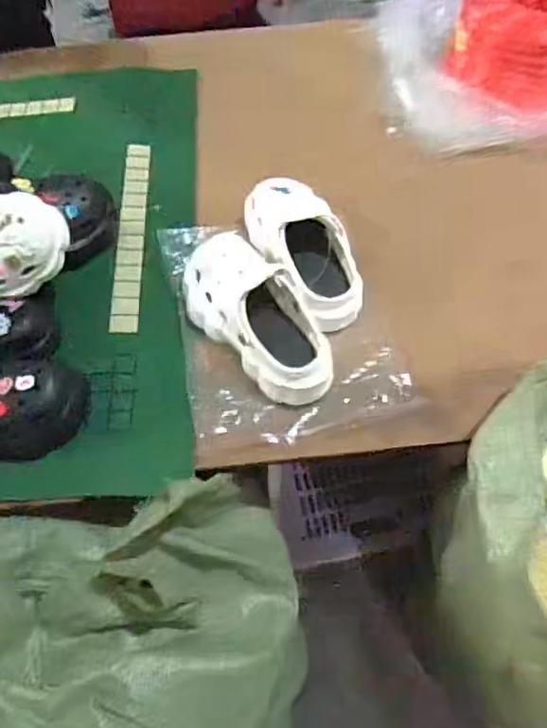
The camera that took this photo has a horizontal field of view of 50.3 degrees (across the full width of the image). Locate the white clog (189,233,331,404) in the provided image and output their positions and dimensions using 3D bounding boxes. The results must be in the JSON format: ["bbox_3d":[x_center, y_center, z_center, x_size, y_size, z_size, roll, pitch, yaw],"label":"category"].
[{"bbox_3d":[-0.019,-0.064,0.744,0.118,0.075,0.255,-35,64,-19],"label":"white clog"}]

